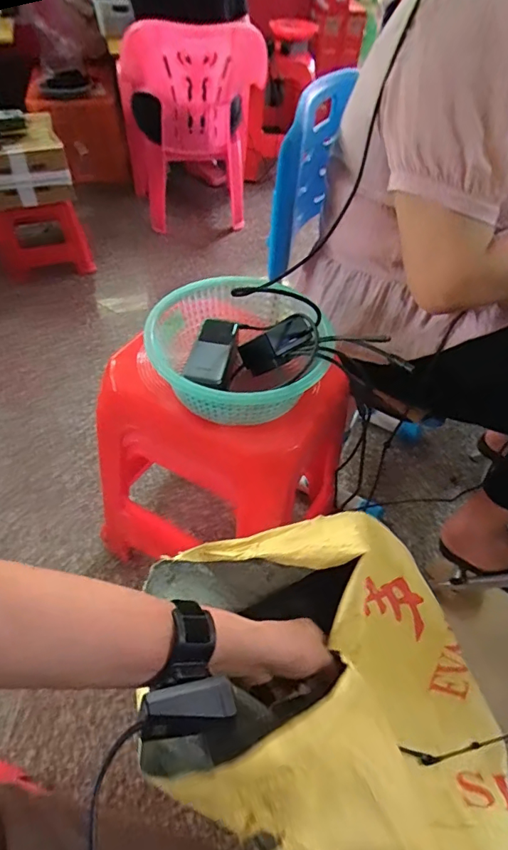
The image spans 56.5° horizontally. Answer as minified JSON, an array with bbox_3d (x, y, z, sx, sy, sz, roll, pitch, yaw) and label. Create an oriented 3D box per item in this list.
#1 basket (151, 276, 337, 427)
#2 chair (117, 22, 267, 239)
[{"bbox_3d":[-0.018,-0.101,0.643,0.209,0.096,0.220,2,51,-3],"label":"basket"},{"bbox_3d":[-0.194,-0.994,1.585,0.431,0.595,0.431,-9,52,-11],"label":"chair"}]

